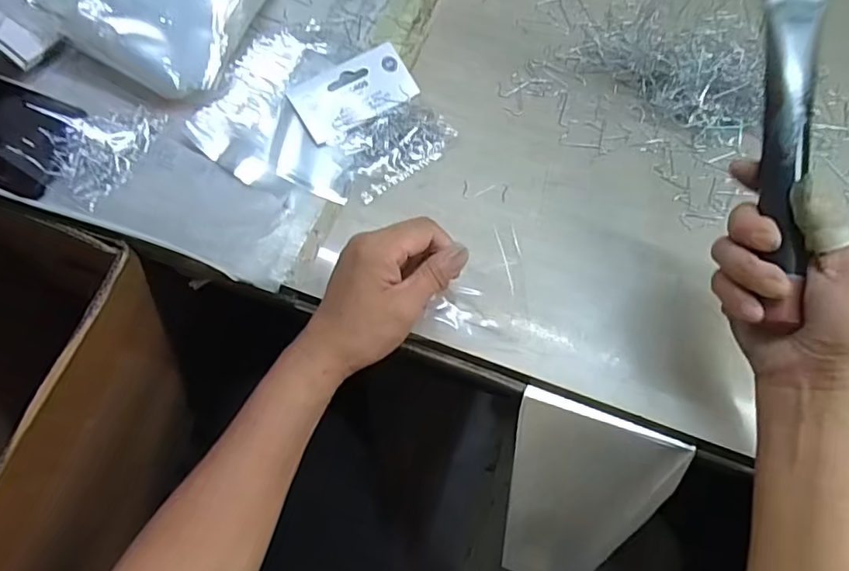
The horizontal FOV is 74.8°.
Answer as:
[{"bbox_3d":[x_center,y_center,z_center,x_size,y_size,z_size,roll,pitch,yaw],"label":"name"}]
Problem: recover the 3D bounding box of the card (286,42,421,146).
[{"bbox_3d":[-0.057,-0.157,0.453,0.097,0.006,0.055,-33,88,-15],"label":"card"}]

